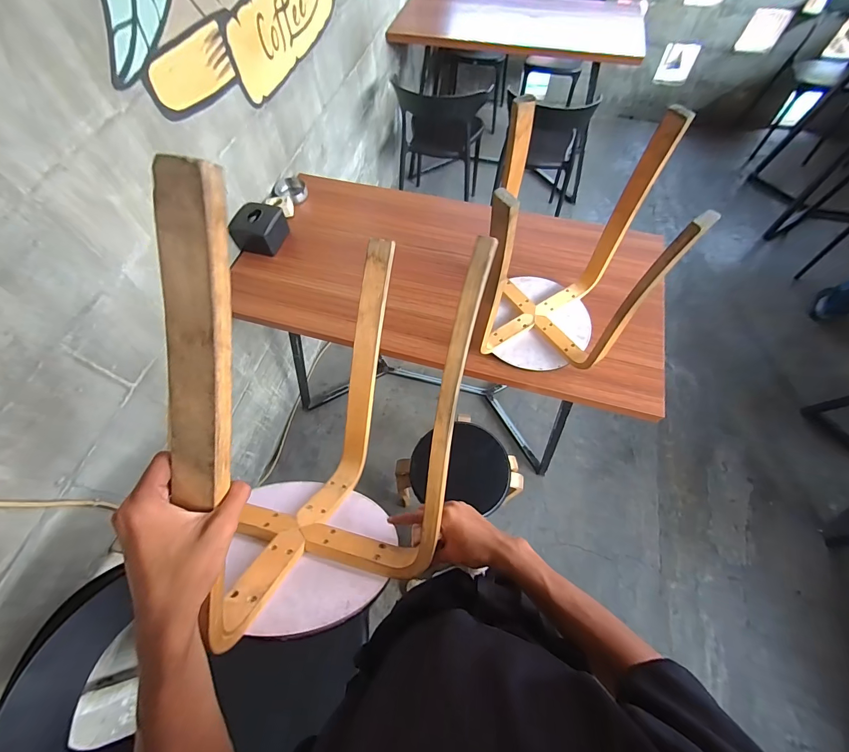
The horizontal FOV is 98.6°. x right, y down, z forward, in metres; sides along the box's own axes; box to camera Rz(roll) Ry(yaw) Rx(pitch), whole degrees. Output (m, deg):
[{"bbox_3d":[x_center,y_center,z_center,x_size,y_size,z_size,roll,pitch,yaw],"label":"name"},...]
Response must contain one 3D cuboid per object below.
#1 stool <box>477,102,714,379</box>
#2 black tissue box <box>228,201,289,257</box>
[{"bbox_3d":[0.275,-0.239,0.745,0.313,0.427,0.291,14,64,5],"label":"stool"},{"bbox_3d":[-0.470,-0.429,1.053,0.120,0.081,0.132,10,64,3],"label":"black tissue box"}]

